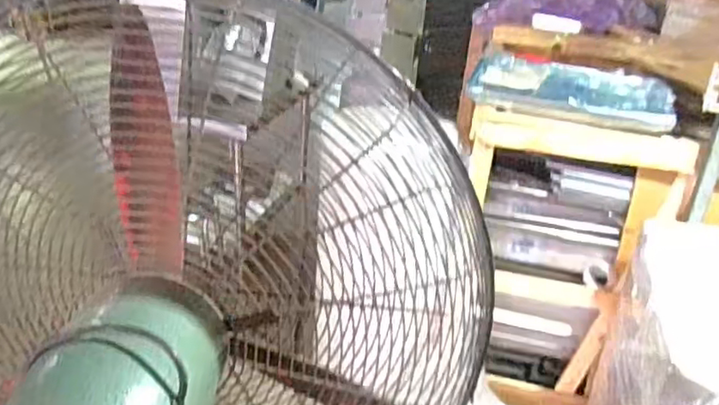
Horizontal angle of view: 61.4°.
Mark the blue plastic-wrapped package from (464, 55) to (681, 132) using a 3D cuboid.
[{"bbox_3d":[0.635,-0.347,1.854,0.567,0.086,0.377,10,26,11],"label":"blue plastic-wrapped package"}]

